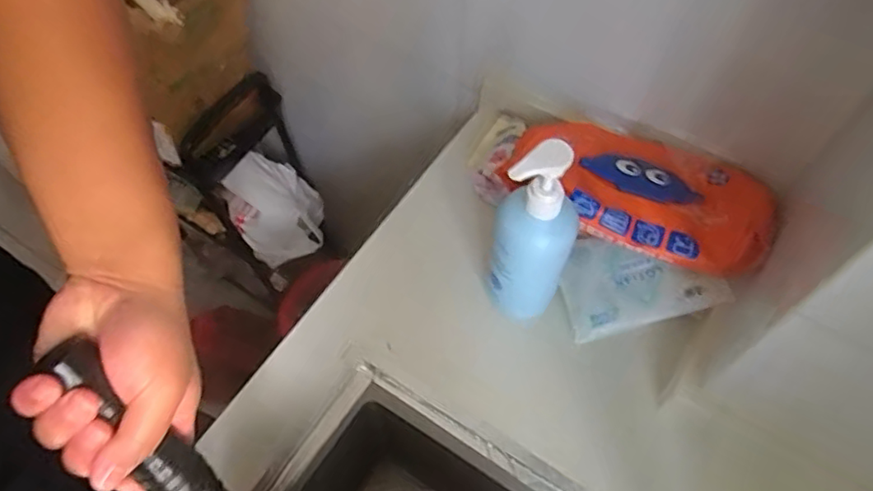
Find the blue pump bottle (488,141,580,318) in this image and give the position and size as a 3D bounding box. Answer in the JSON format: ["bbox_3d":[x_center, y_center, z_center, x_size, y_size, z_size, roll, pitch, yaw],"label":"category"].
[{"bbox_3d":[0.085,-0.004,0.544,0.072,0.220,0.065,14,59,8],"label":"blue pump bottle"}]

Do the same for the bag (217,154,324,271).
[{"bbox_3d":[-0.283,-0.072,1.078,0.160,0.139,0.172,-20,60,-13],"label":"bag"}]

